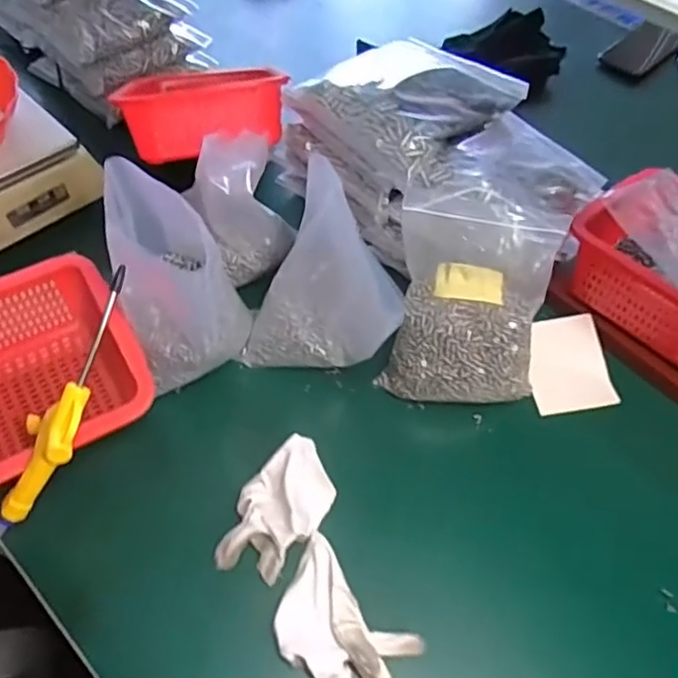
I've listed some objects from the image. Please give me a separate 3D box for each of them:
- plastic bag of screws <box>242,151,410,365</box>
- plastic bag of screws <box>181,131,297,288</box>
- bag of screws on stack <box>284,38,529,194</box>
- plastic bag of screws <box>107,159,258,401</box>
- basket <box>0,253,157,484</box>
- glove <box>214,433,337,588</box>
[{"bbox_3d":[-0.010,-0.055,0.636,0.161,0.184,0.120,14,58,8],"label":"plastic bag of screws"},{"bbox_3d":[-0.098,-0.140,0.685,0.099,0.148,0.064,-32,63,-20],"label":"plastic bag of screws"},{"bbox_3d":[0.068,-0.271,0.709,0.214,0.063,0.189,37,64,21],"label":"bag of screws on stack"},{"bbox_3d":[-0.165,-0.064,0.628,0.119,0.090,0.223,-22,99,-15],"label":"plastic bag of screws"},{"bbox_3d":[-0.300,0.048,0.611,0.218,0.103,0.200,-29,62,-18],"label":"basket"},{"bbox_3d":[-0.056,0.154,0.582,0.073,0.033,0.133,31,62,18],"label":"glove"}]

